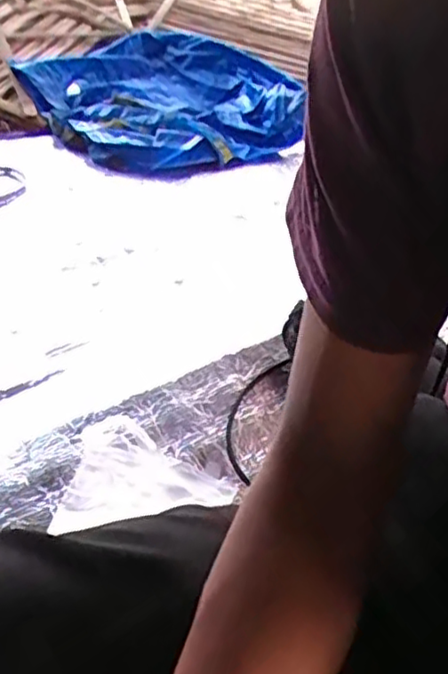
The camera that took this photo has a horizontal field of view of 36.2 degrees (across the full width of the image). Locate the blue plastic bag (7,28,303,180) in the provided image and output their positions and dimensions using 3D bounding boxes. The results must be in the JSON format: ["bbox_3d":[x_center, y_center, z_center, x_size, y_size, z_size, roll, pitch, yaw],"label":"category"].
[{"bbox_3d":[-0.126,-0.500,1.425,0.485,0.125,0.590,-17,39,-30],"label":"blue plastic bag"}]

